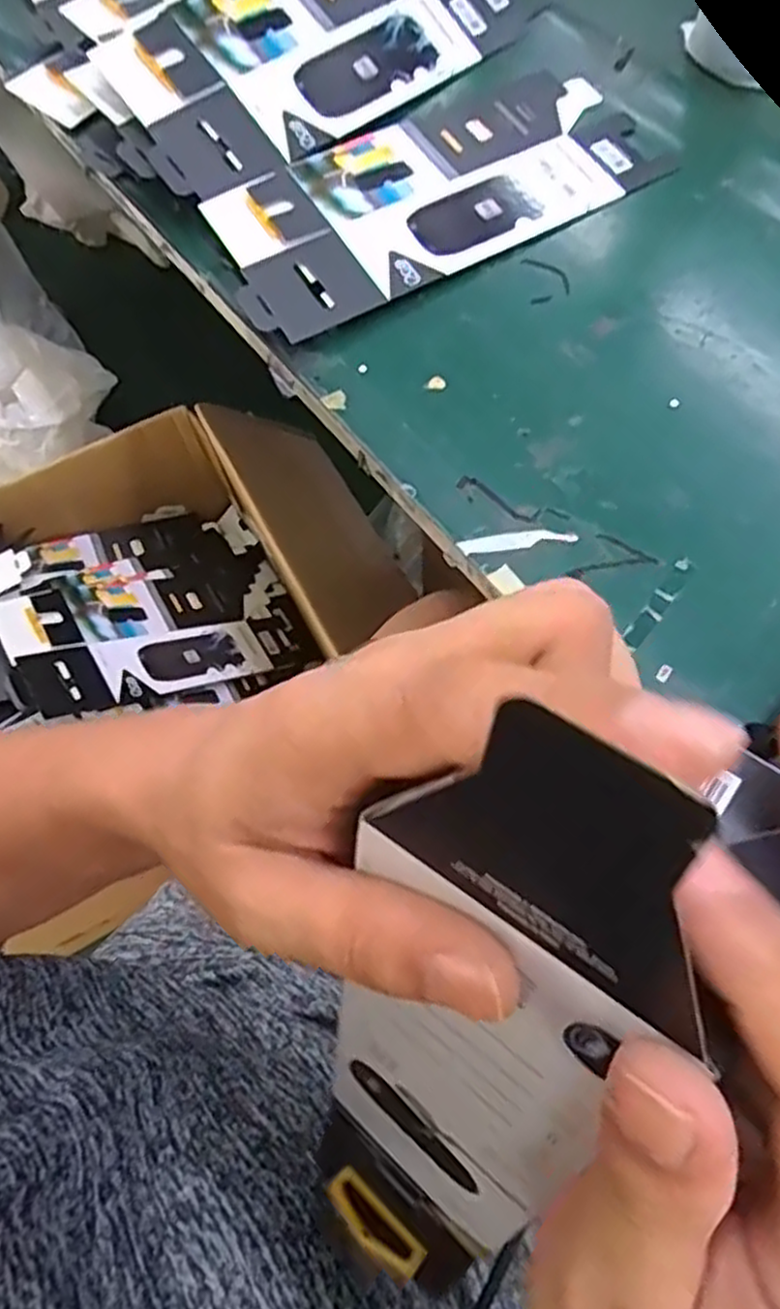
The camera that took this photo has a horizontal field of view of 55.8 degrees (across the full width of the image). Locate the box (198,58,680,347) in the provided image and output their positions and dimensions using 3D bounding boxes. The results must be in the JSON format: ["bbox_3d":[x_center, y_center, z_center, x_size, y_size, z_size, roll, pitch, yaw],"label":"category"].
[{"bbox_3d":[0.029,-0.342,0.535,0.325,0.013,0.158,-29,70,-11],"label":"box"}]

